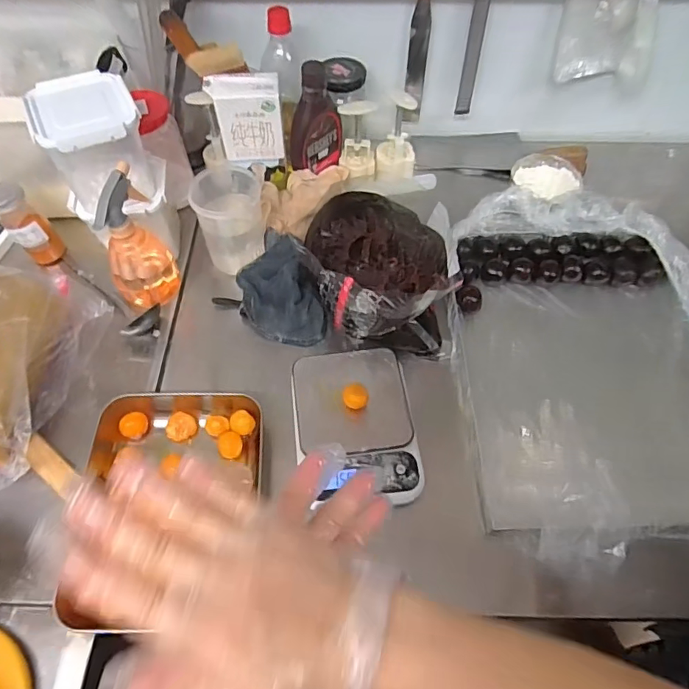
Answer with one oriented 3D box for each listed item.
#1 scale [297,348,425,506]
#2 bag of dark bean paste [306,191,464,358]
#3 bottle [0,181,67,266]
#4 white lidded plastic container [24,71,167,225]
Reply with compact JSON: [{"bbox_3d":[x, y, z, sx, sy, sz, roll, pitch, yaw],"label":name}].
[{"bbox_3d":[0.013,0.098,0.614,0.144,0.036,0.190,-8,58,-3],"label":"scale"},{"bbox_3d":[0.046,-0.099,0.684,0.178,0.135,0.193,-5,58,-1],"label":"bag of dark bean paste"},{"bbox_3d":[-0.460,-0.172,0.714,0.054,0.119,0.042,-36,63,-19],"label":"bottle"},{"bbox_3d":[-0.310,-0.245,0.626,0.121,0.127,0.125,-27,61,-14],"label":"white lidded plastic container"}]

